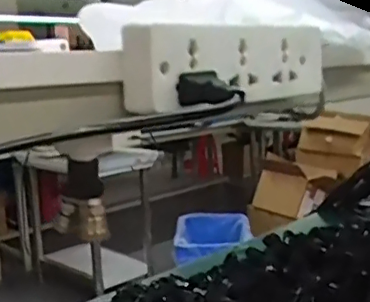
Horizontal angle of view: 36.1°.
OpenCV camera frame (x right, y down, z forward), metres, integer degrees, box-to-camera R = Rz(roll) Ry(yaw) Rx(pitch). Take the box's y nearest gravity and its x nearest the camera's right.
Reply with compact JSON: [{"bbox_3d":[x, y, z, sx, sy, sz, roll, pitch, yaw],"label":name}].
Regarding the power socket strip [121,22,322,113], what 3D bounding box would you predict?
[{"bbox_3d":[0.034,-0.055,0.369,0.038,0.050,0.169,6,12,42],"label":"power socket strip"}]

